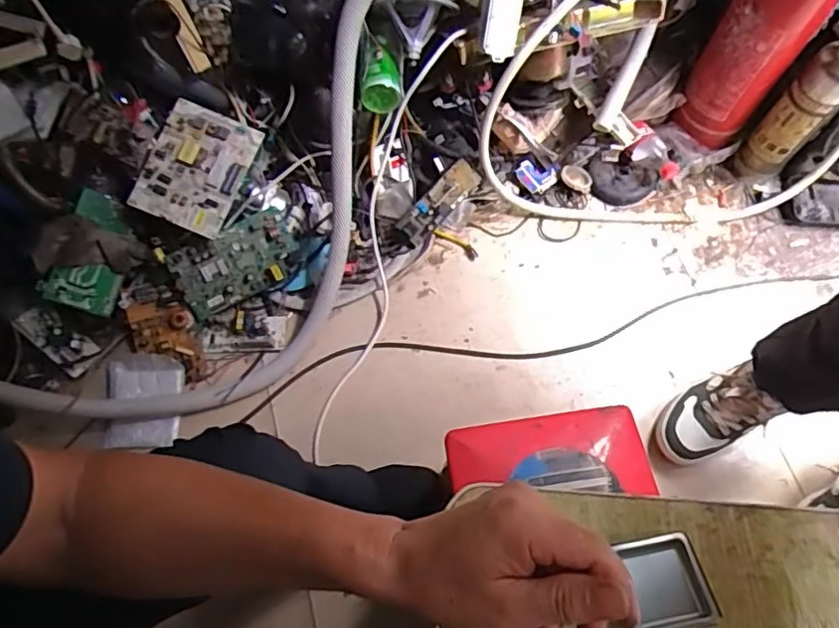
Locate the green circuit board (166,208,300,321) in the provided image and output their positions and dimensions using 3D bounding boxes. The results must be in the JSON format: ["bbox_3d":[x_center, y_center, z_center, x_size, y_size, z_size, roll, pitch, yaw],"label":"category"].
[{"bbox_3d":[-0.314,-0.086,1.019,0.207,0.018,0.125,-27,111,-11],"label":"green circuit board"}]

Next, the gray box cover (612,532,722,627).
[{"bbox_3d":[0.195,0.215,0.466,0.065,0.013,0.068,-12,57,-1],"label":"gray box cover"}]

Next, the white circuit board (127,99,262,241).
[{"bbox_3d":[-0.361,-0.236,0.950,0.150,0.016,0.193,24,83,-4],"label":"white circuit board"}]

